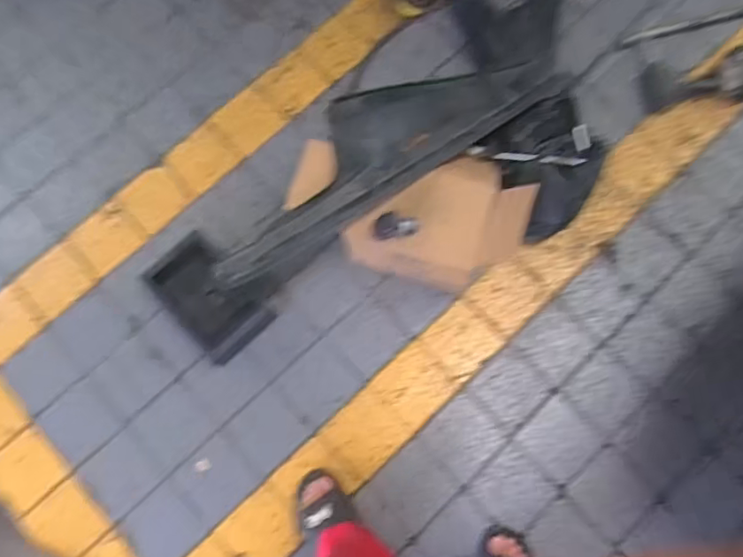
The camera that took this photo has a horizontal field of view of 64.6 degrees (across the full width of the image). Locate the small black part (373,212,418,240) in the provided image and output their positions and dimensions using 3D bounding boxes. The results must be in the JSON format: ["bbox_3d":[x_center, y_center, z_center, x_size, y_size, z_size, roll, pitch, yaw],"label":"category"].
[{"bbox_3d":[0.050,-0.107,1.180,0.089,0.048,0.043,0,76,1],"label":"small black part"}]

